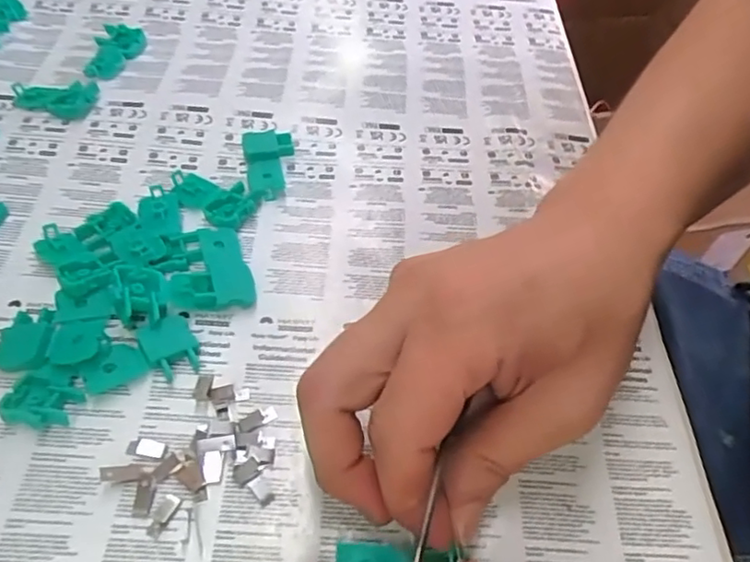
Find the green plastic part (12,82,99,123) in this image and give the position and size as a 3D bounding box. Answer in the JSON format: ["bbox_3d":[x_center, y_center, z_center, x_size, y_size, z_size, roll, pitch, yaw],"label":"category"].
[{"bbox_3d":[-0.172,-0.096,0.322,0.045,0.007,0.025,3,54,-2],"label":"green plastic part"}]

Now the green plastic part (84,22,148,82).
[{"bbox_3d":[-0.152,-0.133,0.350,0.027,0.010,0.041,8,54,1],"label":"green plastic part"}]

